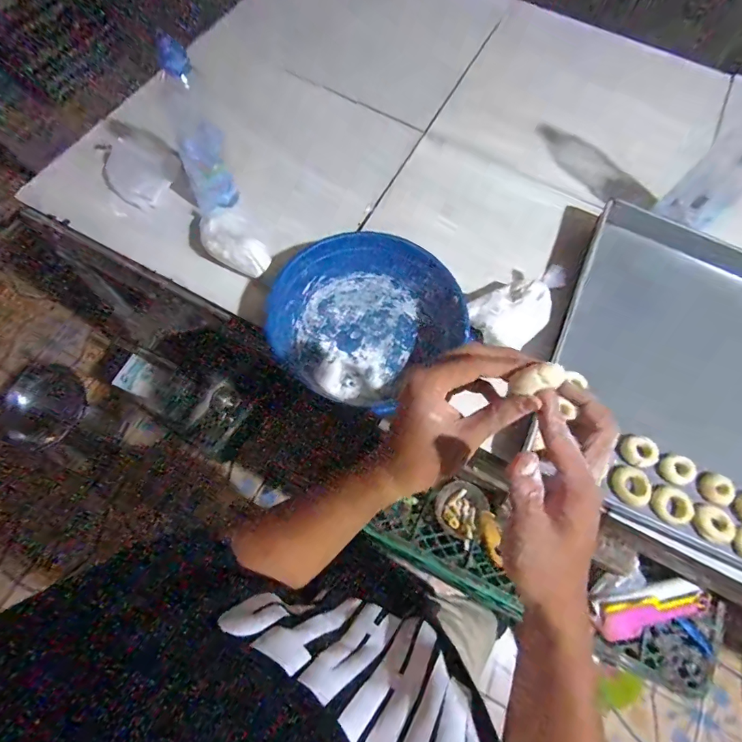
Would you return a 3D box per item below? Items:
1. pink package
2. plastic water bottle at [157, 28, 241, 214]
[{"bbox_3d":[0.441,0.373,0.659,0.193,0.039,0.067,-10,70,-6],"label":"pink package"},{"bbox_3d":[-0.240,-0.320,0.570,0.065,0.221,0.054,-22,71,-10],"label":"plastic water bottle"}]

